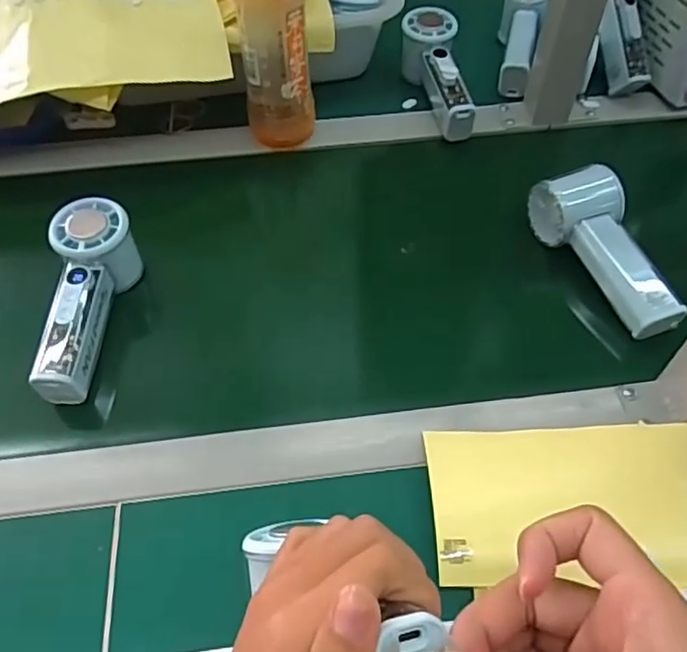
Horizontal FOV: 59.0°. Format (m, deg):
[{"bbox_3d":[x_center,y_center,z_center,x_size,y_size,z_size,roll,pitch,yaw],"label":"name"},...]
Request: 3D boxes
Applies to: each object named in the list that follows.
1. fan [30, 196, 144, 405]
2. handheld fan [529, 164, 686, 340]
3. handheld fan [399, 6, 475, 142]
[{"bbox_3d":[-0.195,-0.018,0.460,0.049,0.056,0.155,2,66,2],"label":"fan"},{"bbox_3d":[0.207,-0.062,0.481,0.057,0.045,0.144,-12,53,-9],"label":"handheld fan"},{"bbox_3d":[0.101,-0.256,0.630,0.051,0.054,0.151,-11,69,-8],"label":"handheld fan"}]

